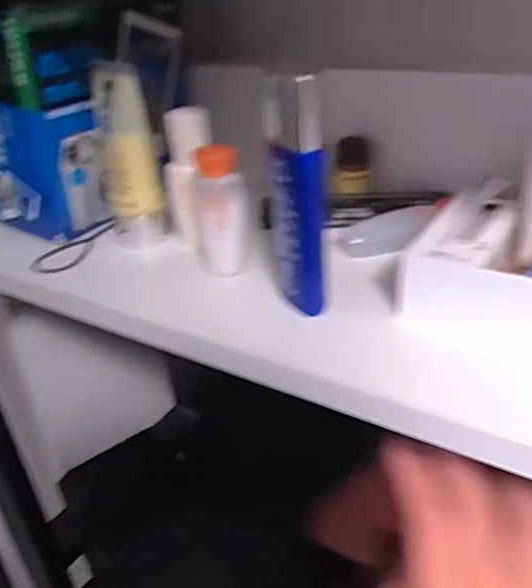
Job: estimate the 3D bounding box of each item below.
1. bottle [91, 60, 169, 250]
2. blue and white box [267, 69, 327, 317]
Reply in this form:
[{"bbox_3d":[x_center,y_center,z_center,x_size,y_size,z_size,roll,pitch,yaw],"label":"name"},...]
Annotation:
[{"bbox_3d":[-0.078,-0.076,0.335,0.029,0.102,0.030,-12,31,-12],"label":"bottle"},{"bbox_3d":[0.015,-0.042,0.258,0.022,0.102,0.023,-4,31,1],"label":"blue and white box"}]

